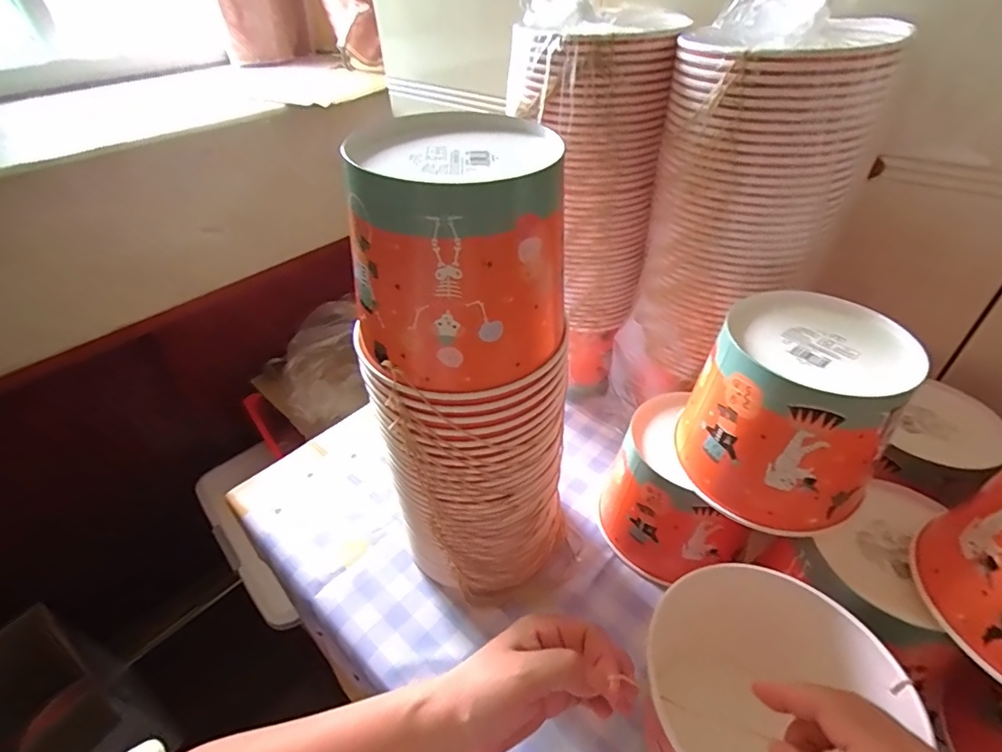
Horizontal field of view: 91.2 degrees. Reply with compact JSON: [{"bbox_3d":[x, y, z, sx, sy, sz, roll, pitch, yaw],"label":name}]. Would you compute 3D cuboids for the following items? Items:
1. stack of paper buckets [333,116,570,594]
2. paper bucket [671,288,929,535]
[{"bbox_3d":[-0.017,0.025,0.414,0.144,0.399,0.138,4,42,8],"label":"stack of paper buckets"},{"bbox_3d":[0.235,0.030,0.403,0.136,0.139,0.141,26,49,30],"label":"paper bucket"}]

